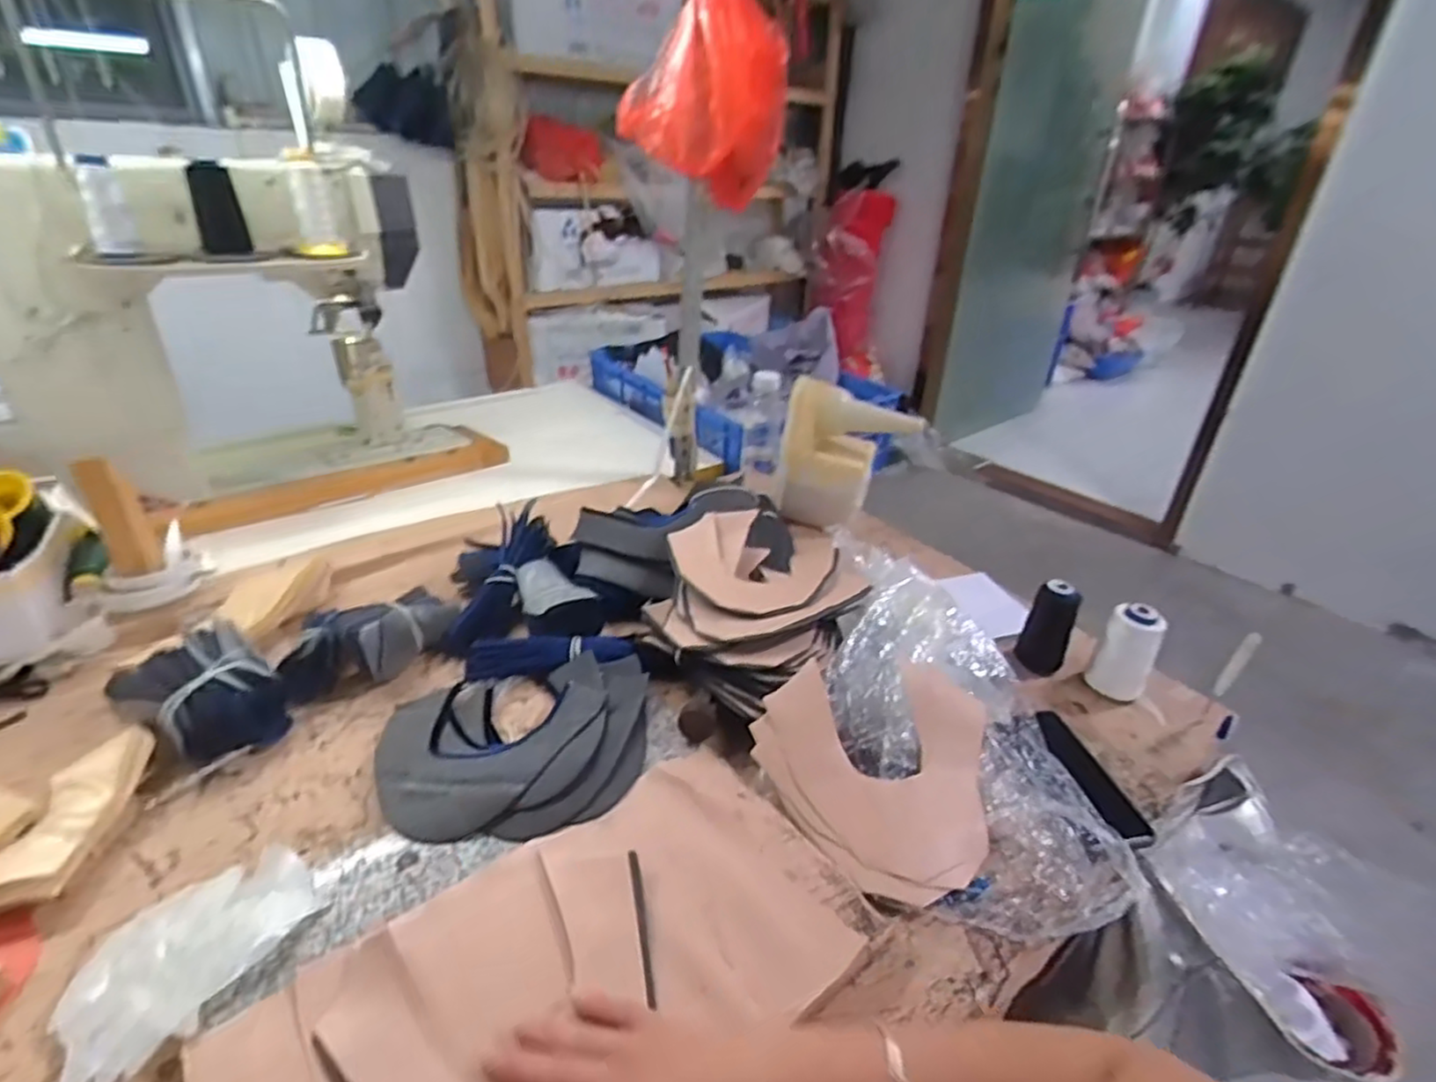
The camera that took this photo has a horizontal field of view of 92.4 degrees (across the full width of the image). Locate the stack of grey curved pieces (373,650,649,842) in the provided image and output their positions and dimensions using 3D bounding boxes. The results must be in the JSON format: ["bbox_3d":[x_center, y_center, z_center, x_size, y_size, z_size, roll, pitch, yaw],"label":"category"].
[{"bbox_3d":[-0.180,0.181,0.625,0.241,0.046,0.202,-1,30,-8],"label":"stack of grey curved pieces"}]

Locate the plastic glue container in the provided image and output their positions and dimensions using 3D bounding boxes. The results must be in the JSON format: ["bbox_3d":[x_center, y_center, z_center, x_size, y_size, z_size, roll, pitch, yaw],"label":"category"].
[{"bbox_3d":[0.187,-0.119,0.999,0.183,0.182,0.080,6,30,4],"label":"plastic glue container"}]

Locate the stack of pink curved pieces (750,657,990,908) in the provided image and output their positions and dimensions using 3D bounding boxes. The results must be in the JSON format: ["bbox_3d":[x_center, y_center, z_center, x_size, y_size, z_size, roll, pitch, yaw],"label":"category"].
[{"bbox_3d":[0.158,0.191,0.614,0.205,0.025,0.208,-23,57,-27],"label":"stack of pink curved pieces"}]

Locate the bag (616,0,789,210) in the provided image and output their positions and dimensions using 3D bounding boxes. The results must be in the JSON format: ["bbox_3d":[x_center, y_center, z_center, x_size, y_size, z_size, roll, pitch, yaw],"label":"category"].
[{"bbox_3d":[-0.023,-0.556,0.846,0.211,0.240,0.110,6,32,3],"label":"bag"}]

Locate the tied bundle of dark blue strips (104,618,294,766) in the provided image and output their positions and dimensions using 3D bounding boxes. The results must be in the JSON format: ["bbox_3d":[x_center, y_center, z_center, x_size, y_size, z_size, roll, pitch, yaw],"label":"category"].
[{"bbox_3d":[-0.460,0.142,0.626,0.112,0.075,0.105,18,33,23],"label":"tied bundle of dark blue strips"}]

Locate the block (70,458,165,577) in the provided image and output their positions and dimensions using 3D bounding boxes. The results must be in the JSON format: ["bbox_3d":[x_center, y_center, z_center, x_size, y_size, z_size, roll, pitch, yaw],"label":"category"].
[{"bbox_3d":[-0.634,-0.025,0.730,0.043,0.128,0.031,-20,37,-35],"label":"block"}]

